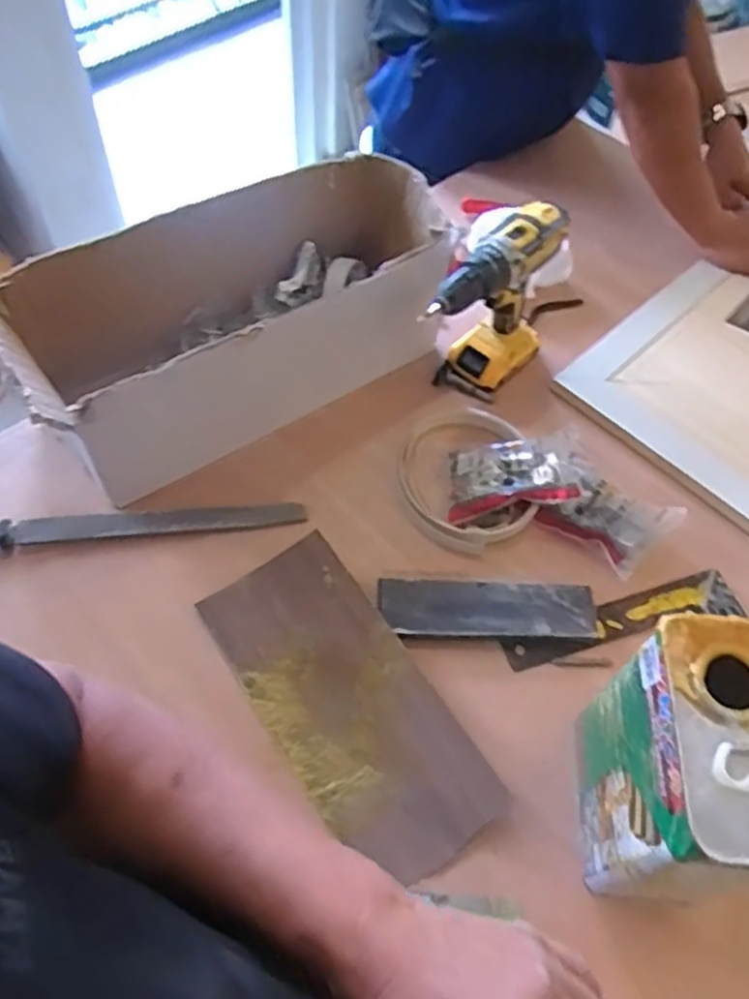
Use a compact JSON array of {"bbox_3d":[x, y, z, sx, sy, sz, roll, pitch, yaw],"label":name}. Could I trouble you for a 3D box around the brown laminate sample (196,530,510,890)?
[{"bbox_3d":[-0.027,0.186,0.694,0.144,0.007,0.316,-32,67,-13],"label":"brown laminate sample"}]

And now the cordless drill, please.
[{"bbox_3d":[0.128,-0.201,0.839,0.080,0.199,0.193,33,61,16],"label":"cordless drill"}]

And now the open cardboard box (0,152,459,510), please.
[{"bbox_3d":[-0.149,-0.204,0.838,0.475,0.172,0.211,-28,63,-20],"label":"open cardboard box"}]

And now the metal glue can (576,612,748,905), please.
[{"bbox_3d":[0.242,0.210,0.570,0.119,0.221,0.160,5,57,0],"label":"metal glue can"}]

